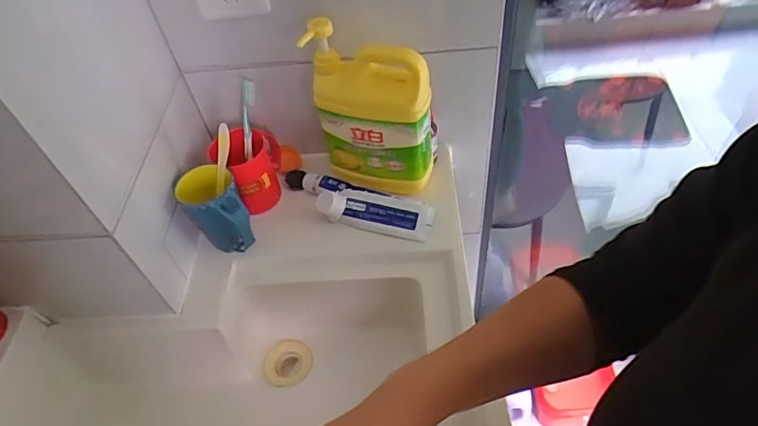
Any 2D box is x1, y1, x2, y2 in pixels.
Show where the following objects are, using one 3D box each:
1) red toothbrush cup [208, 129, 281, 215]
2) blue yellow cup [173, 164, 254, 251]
[{"bbox_3d":[-0.181,-0.062,0.730,0.091,0.101,0.085,-3,50,4],"label":"red toothbrush cup"},{"bbox_3d":[-0.213,0.003,0.674,0.072,0.112,0.077,-3,50,4],"label":"blue yellow cup"}]

